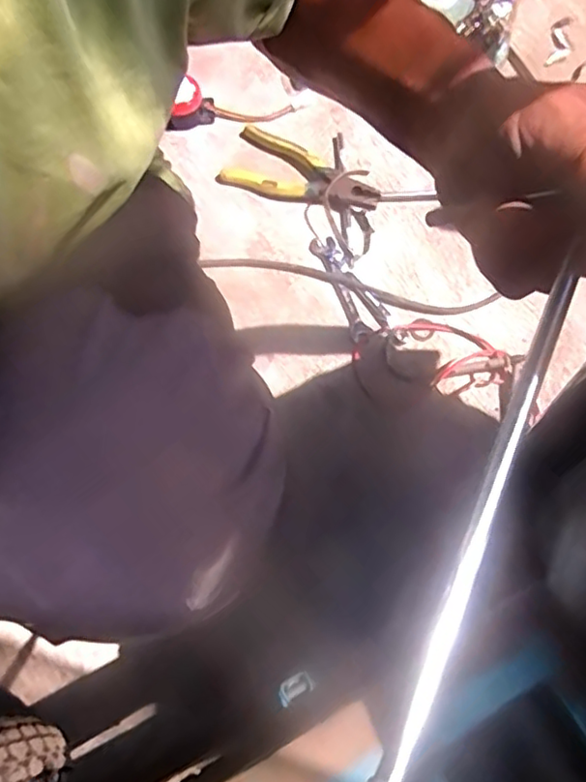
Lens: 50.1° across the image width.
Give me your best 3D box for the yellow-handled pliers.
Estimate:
[{"bbox_3d":[0.013,-0.270,0.790,0.196,0.027,0.088,19,66,12],"label":"yellow-handled pliers"}]

